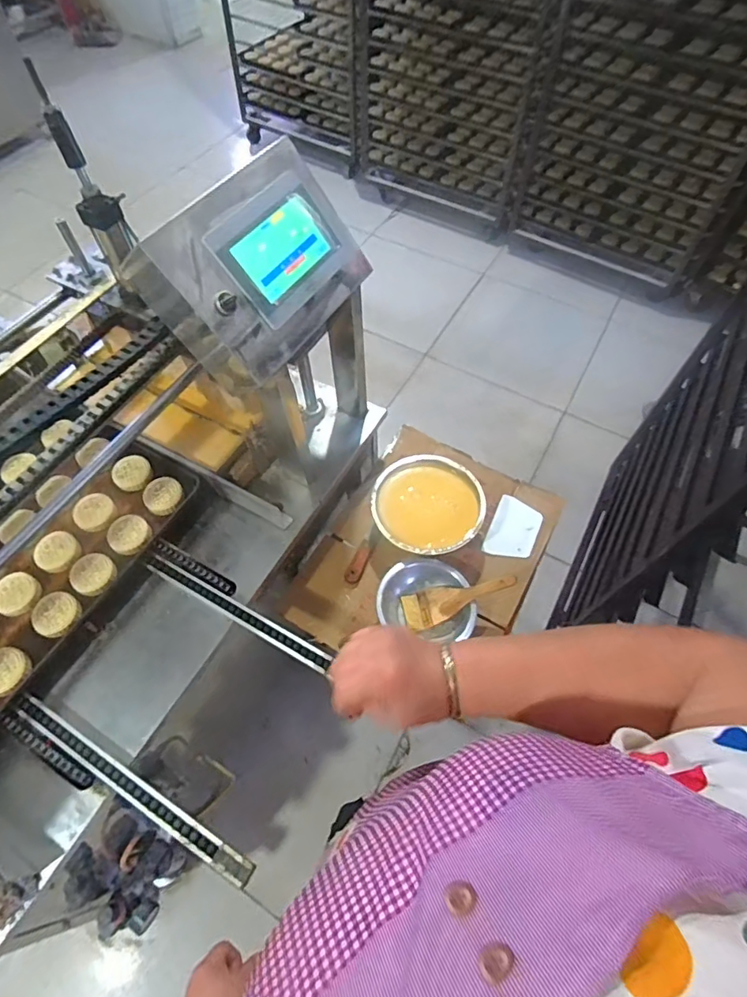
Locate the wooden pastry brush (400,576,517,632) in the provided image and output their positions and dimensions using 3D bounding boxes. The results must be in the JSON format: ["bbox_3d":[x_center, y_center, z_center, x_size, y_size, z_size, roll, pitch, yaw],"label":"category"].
[{"bbox_3d":[0.160,0.190,0.971,0.221,0.018,0.072,-22,56,18],"label":"wooden pastry brush"}]

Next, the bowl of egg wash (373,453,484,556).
[{"bbox_3d":[0.110,0.024,1.062,0.227,0.092,0.211,2,57,-3],"label":"bowl of egg wash"}]

